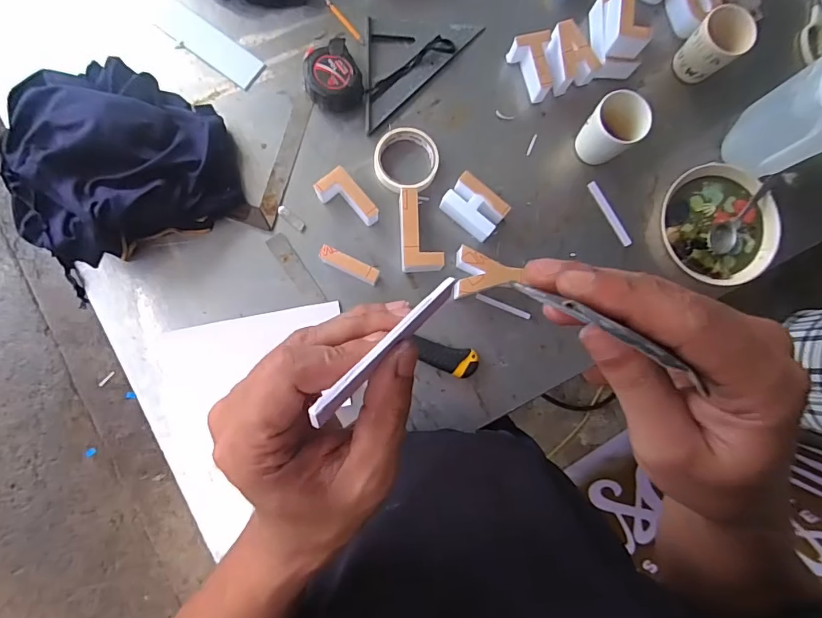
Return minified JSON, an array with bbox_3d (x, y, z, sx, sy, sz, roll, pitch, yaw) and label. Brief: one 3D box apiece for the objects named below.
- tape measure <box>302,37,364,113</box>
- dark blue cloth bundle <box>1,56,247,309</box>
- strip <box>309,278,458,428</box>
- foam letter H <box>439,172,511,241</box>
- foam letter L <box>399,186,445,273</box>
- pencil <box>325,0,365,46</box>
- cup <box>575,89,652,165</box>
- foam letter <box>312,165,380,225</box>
[{"bbox_3d":[-0.111,-0.333,0.649,0.083,0.040,0.094,-7,86,-6],"label":"tape measure"},{"bbox_3d":[-0.391,-0.195,0.584,0.287,0.092,0.265,-38,89,-8],"label":"dark blue cloth bundle"},{"bbox_3d":[-0.008,0.015,0.182,0.008,0.012,0.078,46,65,1],"label":"strip"},{"bbox_3d":[0.089,-0.143,0.647,0.084,0.044,0.062,38,83,-1],"label":"foam letter H"},{"bbox_3d":[0.012,-0.107,0.635,0.055,0.046,0.113,-5,87,-5],"label":"foam letter L"},{"bbox_3d":[-0.098,-0.425,0.671,0.011,0.009,0.088,-37,89,-8],"label":"pencil"},{"bbox_3d":[0.277,-0.249,0.640,0.073,0.099,0.065,42,83,0],"label":"cup"},{"bbox_3d":[-0.088,-0.147,0.631,0.048,0.047,0.086,-41,89,-7],"label":"foam letter"}]

